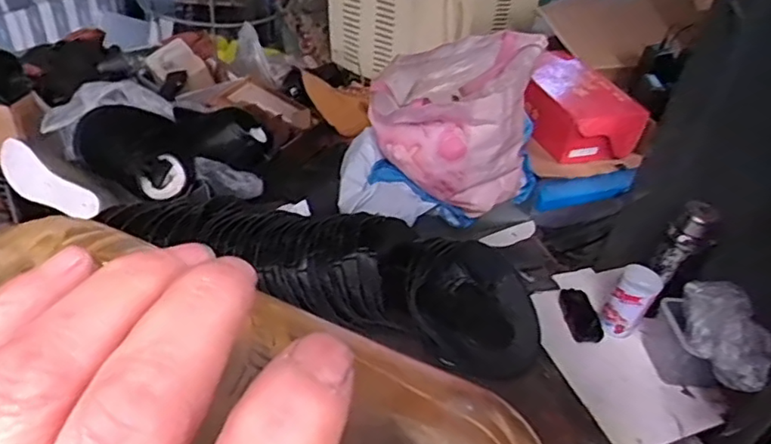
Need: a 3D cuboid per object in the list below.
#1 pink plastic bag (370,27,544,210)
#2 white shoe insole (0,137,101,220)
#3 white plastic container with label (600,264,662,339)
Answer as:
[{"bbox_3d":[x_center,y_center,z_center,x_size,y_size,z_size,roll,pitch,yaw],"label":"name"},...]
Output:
[{"bbox_3d":[0.141,-0.208,1.189,0.301,0.255,0.259,14,40,8],"label":"pink plastic bag"},{"bbox_3d":[-0.601,-0.068,1.039,0.245,0.076,0.023,31,8,18],"label":"white shoe insole"},{"bbox_3d":[0.435,0.142,1.056,0.067,0.124,0.064,28,43,23],"label":"white plastic container with label"}]

